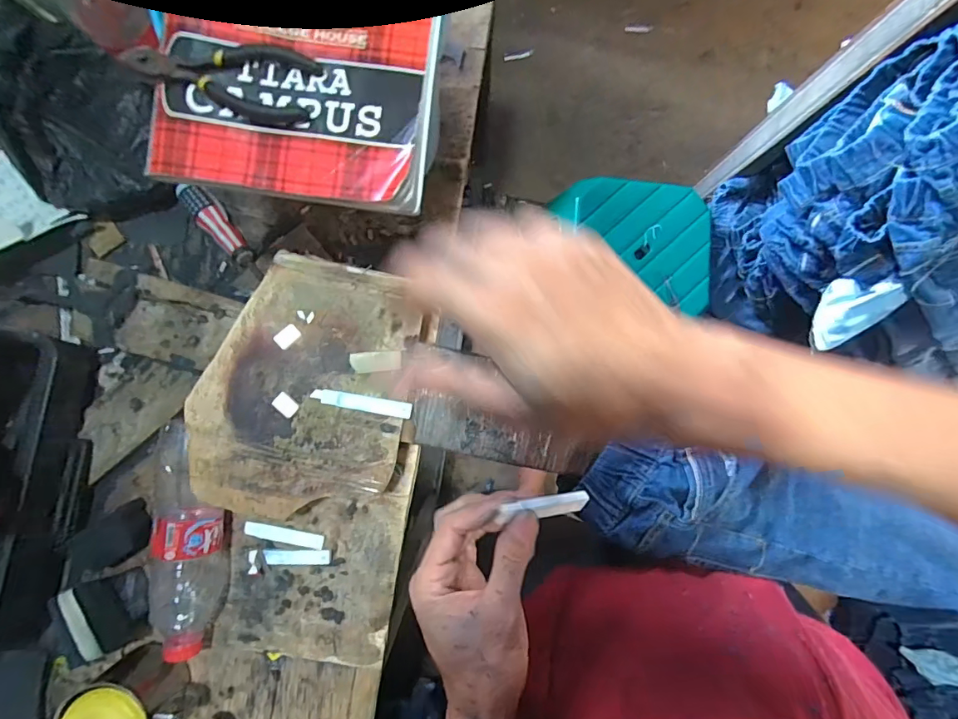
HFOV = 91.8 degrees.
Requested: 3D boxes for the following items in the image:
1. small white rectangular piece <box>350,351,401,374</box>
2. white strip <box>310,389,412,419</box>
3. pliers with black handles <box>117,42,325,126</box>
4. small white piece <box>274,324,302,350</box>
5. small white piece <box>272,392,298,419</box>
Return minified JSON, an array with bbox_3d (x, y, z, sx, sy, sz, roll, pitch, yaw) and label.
[{"bbox_3d":[-0.097,0.002,0.439,0.047,0.004,0.019,-4,85,-7],"label":"small white rectangular piece"},{"bbox_3d":[-0.108,0.040,0.429,0.091,0.004,0.015,11,74,-5],"label":"white strip"},{"bbox_3d":[-0.158,-0.187,0.294,0.105,0.022,0.050,19,88,1],"label":"pliers with black handles"},{"bbox_3d":[-0.178,-0.021,0.432,0.022,0.005,0.017,-45,88,-2],"label":"small white piece"},{"bbox_3d":[-0.178,0.042,0.427,0.021,0.005,0.016,43,88,2],"label":"small white piece"}]

